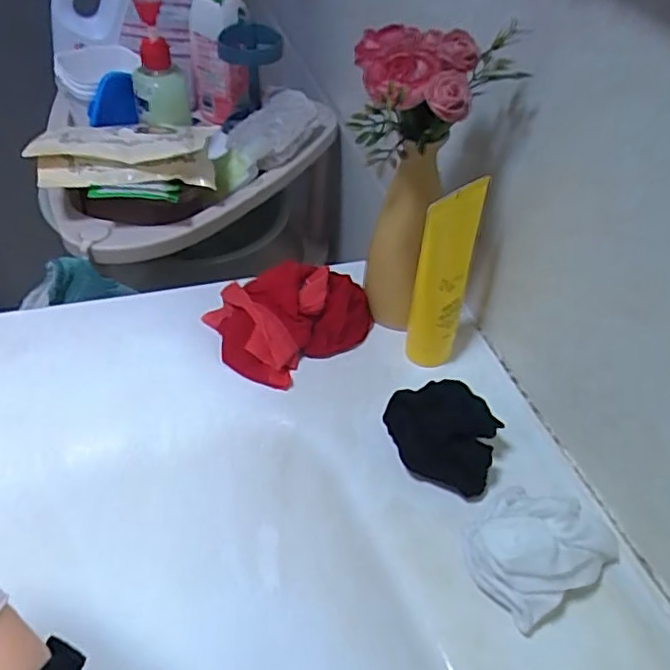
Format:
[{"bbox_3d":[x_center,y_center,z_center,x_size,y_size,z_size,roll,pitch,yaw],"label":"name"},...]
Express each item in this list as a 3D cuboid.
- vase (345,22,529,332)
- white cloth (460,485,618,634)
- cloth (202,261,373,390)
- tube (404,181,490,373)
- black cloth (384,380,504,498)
[{"bbox_3d":[0.053,-0.103,0.453,0.103,0.221,0.084,12,46,3],"label":"vase"},{"bbox_3d":[0.124,0.123,0.366,0.082,0.054,0.064,-21,52,-24],"label":"white cloth"},{"bbox_3d":[-0.039,-0.020,0.509,0.123,0.044,0.099,-28,55,-29],"label":"cloth"},{"bbox_3d":[0.080,-0.039,0.457,0.040,0.149,0.045,16,46,9],"label":"tube"},{"bbox_3d":[0.073,0.065,0.428,0.078,0.036,0.063,21,47,14],"label":"black cloth"}]

